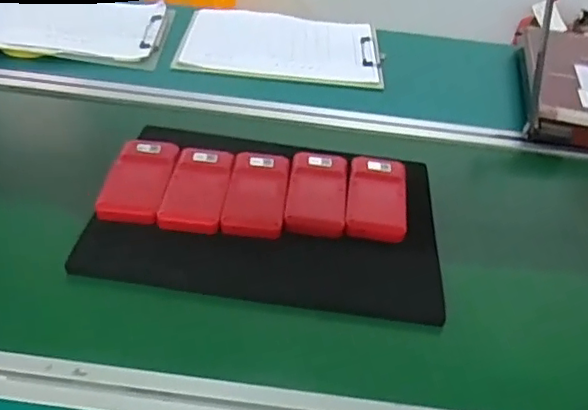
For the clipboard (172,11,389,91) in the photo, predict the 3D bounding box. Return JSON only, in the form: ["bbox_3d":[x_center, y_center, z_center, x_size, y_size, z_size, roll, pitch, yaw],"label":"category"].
[{"bbox_3d":[-0.018,-0.253,0.929,0.299,0.014,0.200,4,45,-4],"label":"clipboard"}]

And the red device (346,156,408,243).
[{"bbox_3d":[0.089,-0.007,0.639,0.062,0.030,0.118,8,38,2],"label":"red device"}]

